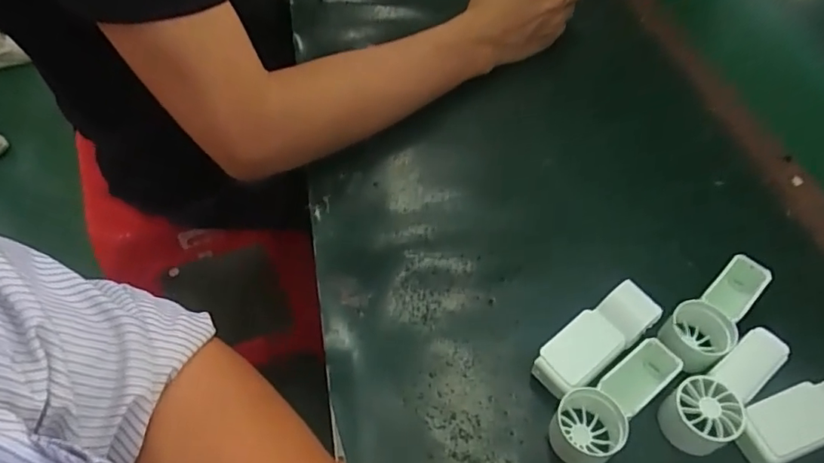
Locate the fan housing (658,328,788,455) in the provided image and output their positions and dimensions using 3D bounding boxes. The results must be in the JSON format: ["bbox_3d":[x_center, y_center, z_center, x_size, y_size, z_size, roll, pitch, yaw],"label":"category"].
[{"bbox_3d":[0.200,0.104,0.344,0.092,0.035,0.036,-26,57,-20],"label":"fan housing"}]

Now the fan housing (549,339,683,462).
[{"bbox_3d":[0.132,0.108,0.340,0.096,0.033,0.039,-26,57,-19],"label":"fan housing"}]

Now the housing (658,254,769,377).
[{"bbox_3d":[0.209,0.060,0.377,0.105,0.034,0.038,-37,61,-26],"label":"housing"}]

